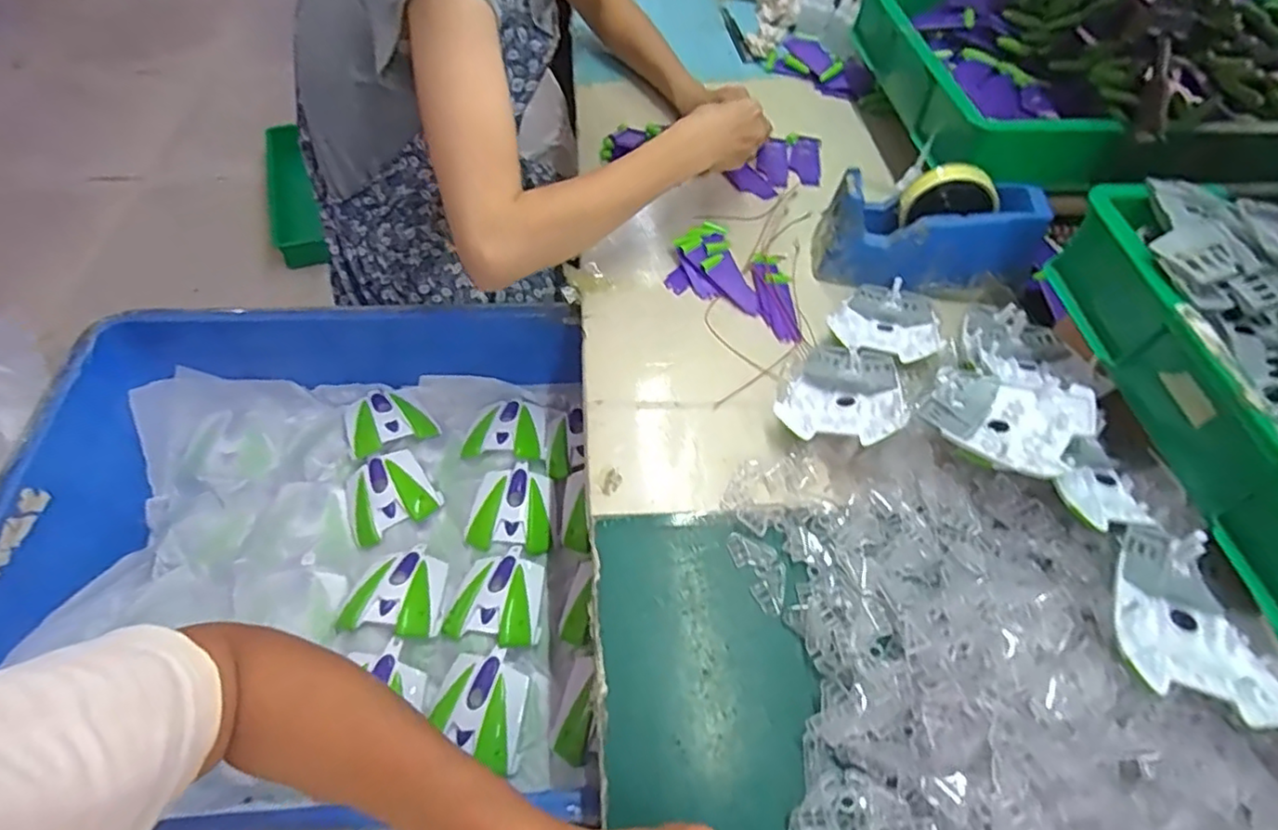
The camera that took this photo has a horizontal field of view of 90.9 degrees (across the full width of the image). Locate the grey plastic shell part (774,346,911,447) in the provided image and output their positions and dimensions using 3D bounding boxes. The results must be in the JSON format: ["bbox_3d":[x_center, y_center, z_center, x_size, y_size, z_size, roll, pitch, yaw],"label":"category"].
[{"bbox_3d":[0.175,-0.021,0.541,0.096,0.045,0.109,18,57,10],"label":"grey plastic shell part"}]

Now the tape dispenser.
[{"bbox_3d":[0.288,-0.181,0.619,0.202,0.098,0.072,9,56,4],"label":"tape dispenser"}]

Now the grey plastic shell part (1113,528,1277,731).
[{"bbox_3d":[0.330,0.128,0.388,0.081,0.030,0.120,-3,56,-5],"label":"grey plastic shell part"}]

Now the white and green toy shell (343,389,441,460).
[{"bbox_3d":[-0.296,0.001,0.732,0.093,0.031,0.088,-23,60,-17],"label":"white and green toy shell"}]

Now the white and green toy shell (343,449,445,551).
[{"bbox_3d":[-0.274,0.087,0.686,0.092,0.026,0.084,-27,61,-20],"label":"white and green toy shell"}]

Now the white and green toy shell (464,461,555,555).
[{"bbox_3d":[-0.139,0.102,0.687,0.090,0.022,0.093,3,56,-1],"label":"white and green toy shell"}]

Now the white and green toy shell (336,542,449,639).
[{"bbox_3d":[-0.241,0.172,0.623,0.086,0.031,0.098,0,56,-3],"label":"white and green toy shell"}]

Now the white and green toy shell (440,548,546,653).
[{"bbox_3d":[-0.138,0.178,0.621,0.093,0.027,0.096,7,56,2],"label":"white and green toy shell"}]

